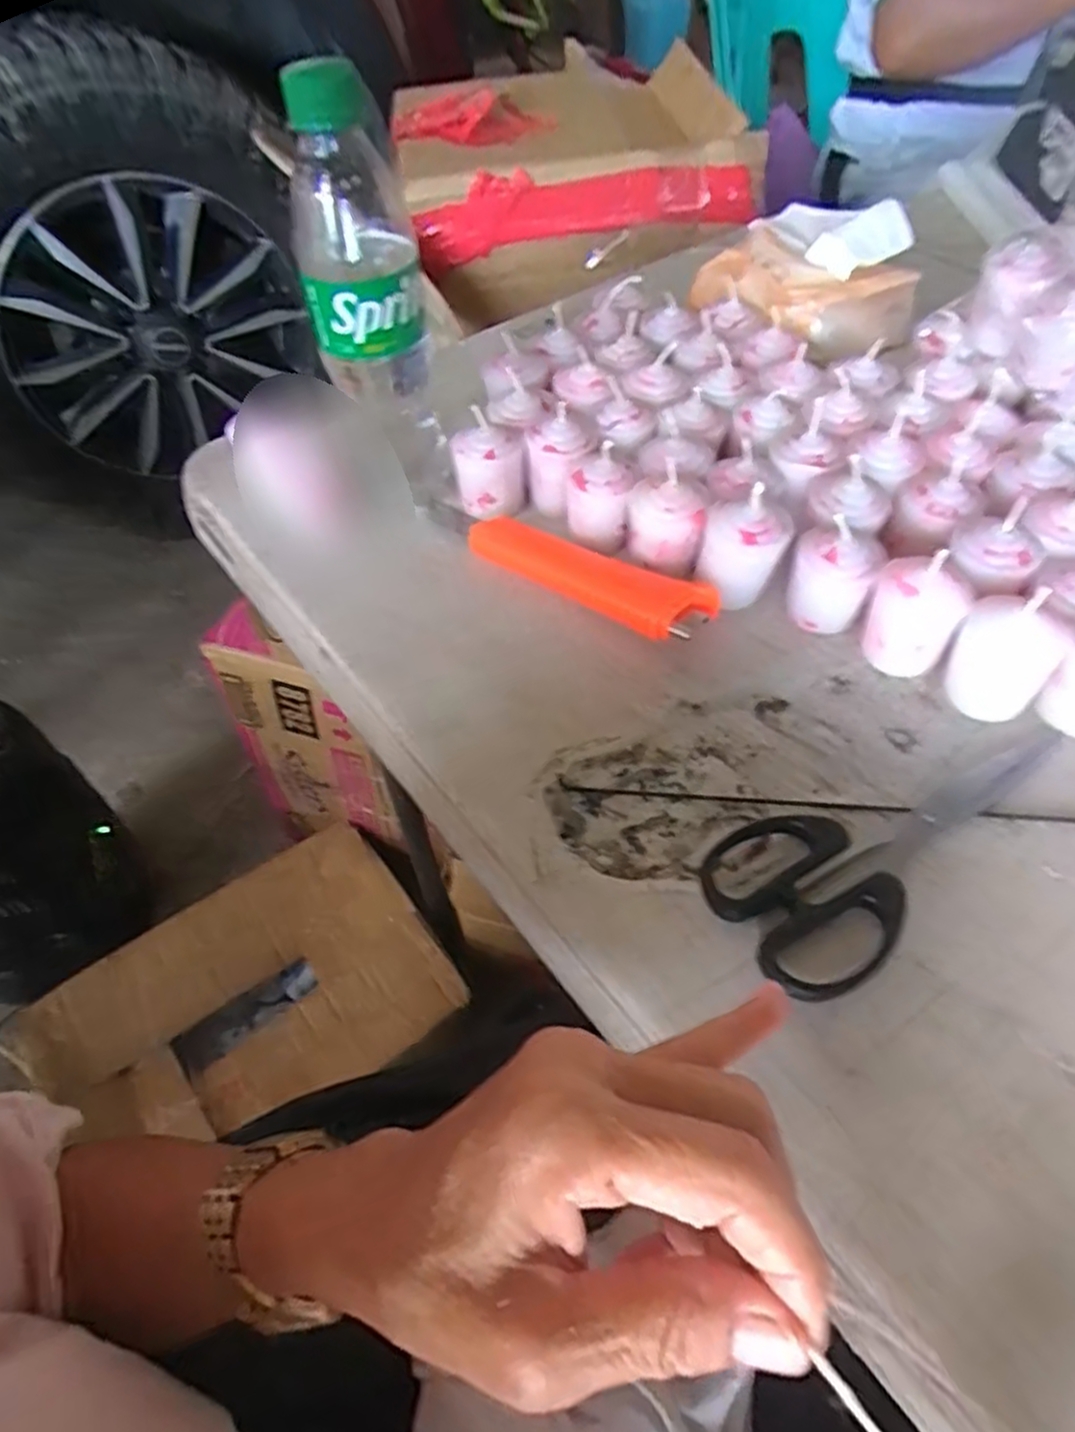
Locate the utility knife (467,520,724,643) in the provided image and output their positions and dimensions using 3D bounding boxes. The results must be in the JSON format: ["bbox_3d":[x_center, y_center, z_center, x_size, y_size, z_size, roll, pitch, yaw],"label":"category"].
[{"bbox_3d":[0.023,-0.071,0.384,0.134,0.022,0.031,29,58,21],"label":"utility knife"}]

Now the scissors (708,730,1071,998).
[{"bbox_3d":[0.147,0.049,0.296,0.166,0.012,0.066,-21,55,-15],"label":"scissors"}]

